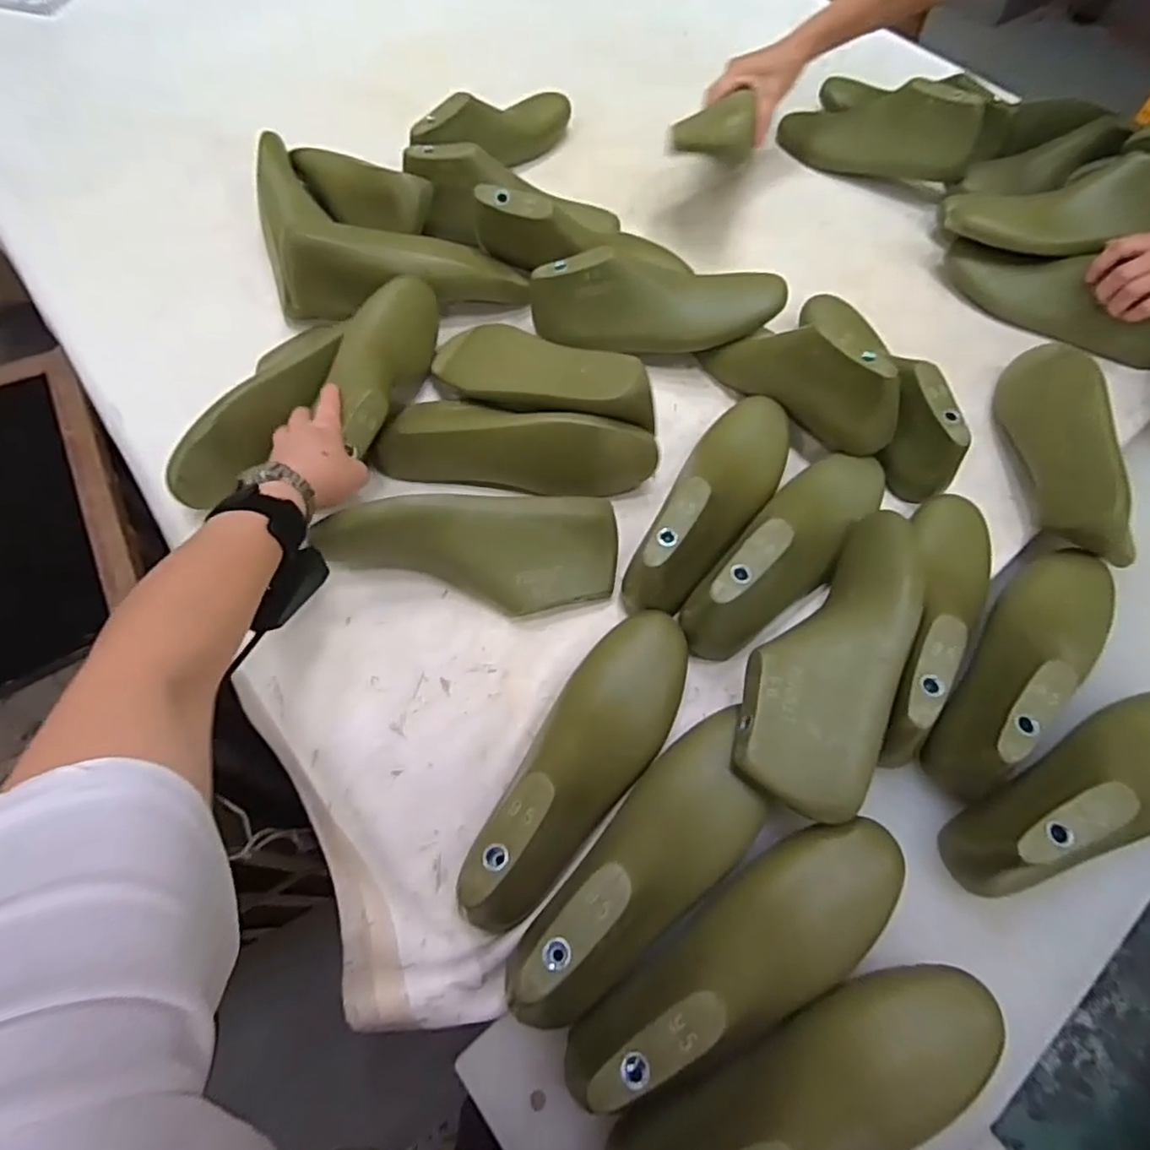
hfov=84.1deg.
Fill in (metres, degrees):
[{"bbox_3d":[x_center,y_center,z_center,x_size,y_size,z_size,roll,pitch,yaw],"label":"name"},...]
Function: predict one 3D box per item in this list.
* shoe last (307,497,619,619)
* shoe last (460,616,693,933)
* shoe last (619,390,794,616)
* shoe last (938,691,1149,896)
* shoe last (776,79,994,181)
[{"bbox_3d":[-0.085,-0.015,0.547,0.242,0.072,0.082,-5,62,-4],"label":"shoe last"},{"bbox_3d":[0.011,0.131,0.461,0.083,0.094,0.266,26,64,12],"label":"shoe last"},{"bbox_3d":[0.130,-0.080,0.574,0.086,0.095,0.263,26,64,11],"label":"shoe last"},{"bbox_3d":[0.386,0.144,0.456,0.245,0.086,0.075,-17,64,-11],"label":"shoe last"},{"bbox_3d":[0.400,-0.587,0.845,0.258,0.097,0.067,27,62,35],"label":"shoe last"}]

